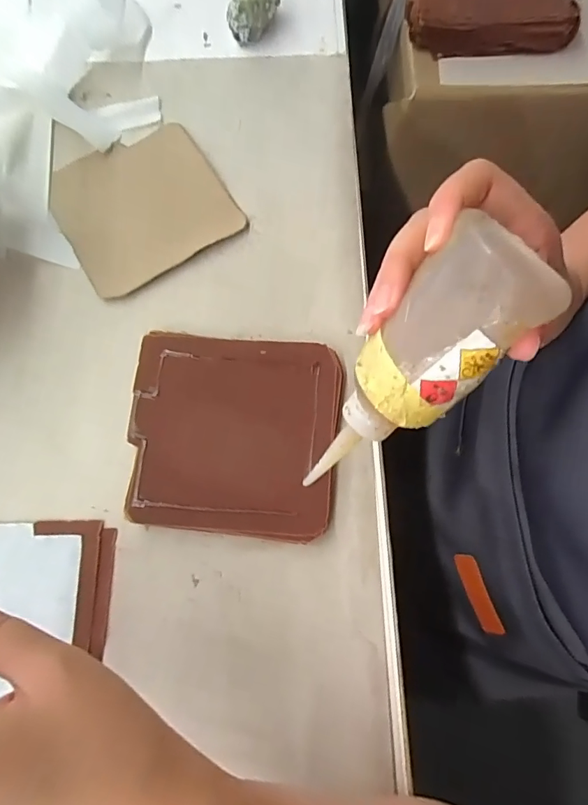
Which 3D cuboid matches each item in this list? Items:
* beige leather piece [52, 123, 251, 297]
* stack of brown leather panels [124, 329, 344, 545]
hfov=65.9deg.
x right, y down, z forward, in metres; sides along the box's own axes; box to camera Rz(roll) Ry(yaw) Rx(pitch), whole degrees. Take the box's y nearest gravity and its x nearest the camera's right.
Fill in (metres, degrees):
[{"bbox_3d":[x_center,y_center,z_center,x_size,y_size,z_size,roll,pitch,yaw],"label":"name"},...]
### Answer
[{"bbox_3d":[-0.121,-0.159,0.361,0.125,0.005,0.127,-30,77,-9],"label":"beige leather piece"},{"bbox_3d":[-0.042,0.019,0.303,0.136,0.012,0.130,7,74,1],"label":"stack of brown leather panels"}]

